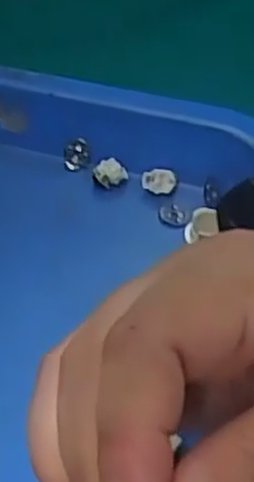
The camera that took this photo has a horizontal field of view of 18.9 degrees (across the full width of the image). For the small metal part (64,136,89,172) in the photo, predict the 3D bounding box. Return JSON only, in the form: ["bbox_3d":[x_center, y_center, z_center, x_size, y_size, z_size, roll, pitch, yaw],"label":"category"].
[{"bbox_3d":[-0.028,-0.048,0.417,0.013,0.013,0.010,-11,47,-9],"label":"small metal part"}]

